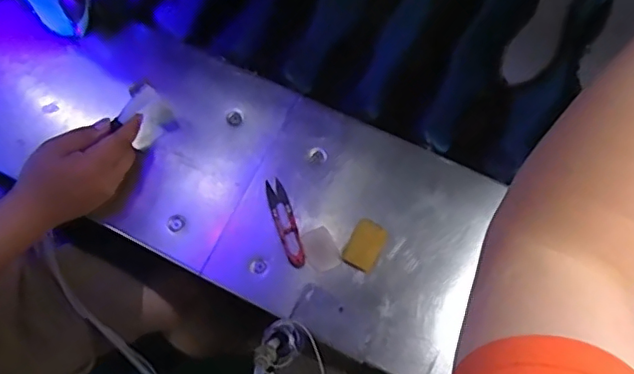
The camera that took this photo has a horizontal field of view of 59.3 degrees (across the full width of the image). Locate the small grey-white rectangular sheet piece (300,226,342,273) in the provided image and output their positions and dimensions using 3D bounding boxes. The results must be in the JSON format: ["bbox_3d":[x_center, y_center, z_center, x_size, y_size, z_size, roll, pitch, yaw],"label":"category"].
[{"bbox_3d":[0.004,0.067,0.596,0.035,0.004,0.046,-25,74,-7],"label":"small grey-white rectangular sheet piece"}]

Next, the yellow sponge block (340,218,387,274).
[{"bbox_3d":[0.052,0.061,0.594,0.036,0.013,0.055,25,74,8],"label":"yellow sponge block"}]

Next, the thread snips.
[{"bbox_3d":[-0.034,0.038,0.606,0.023,0.011,0.102,-18,73,-5],"label":"thread snips"}]

